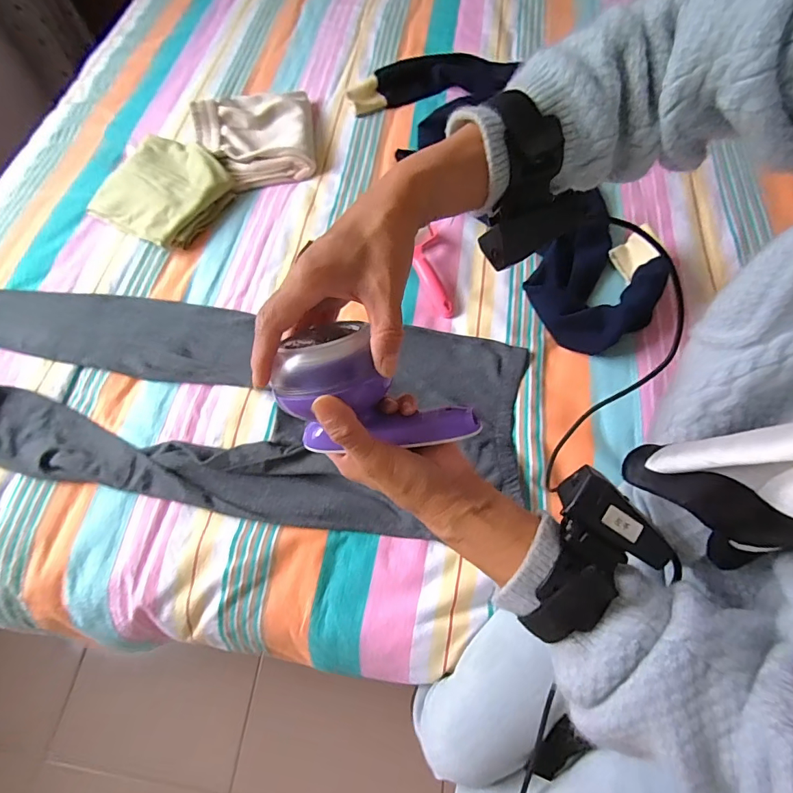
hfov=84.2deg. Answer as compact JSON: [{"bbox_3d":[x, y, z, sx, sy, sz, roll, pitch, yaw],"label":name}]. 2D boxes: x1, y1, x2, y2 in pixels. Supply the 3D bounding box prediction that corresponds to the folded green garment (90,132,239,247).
[{"bbox_3d":[-0.431,-0.382,0.820,0.210,0.046,0.209,28,69,14],"label":"folded green garment"}]

